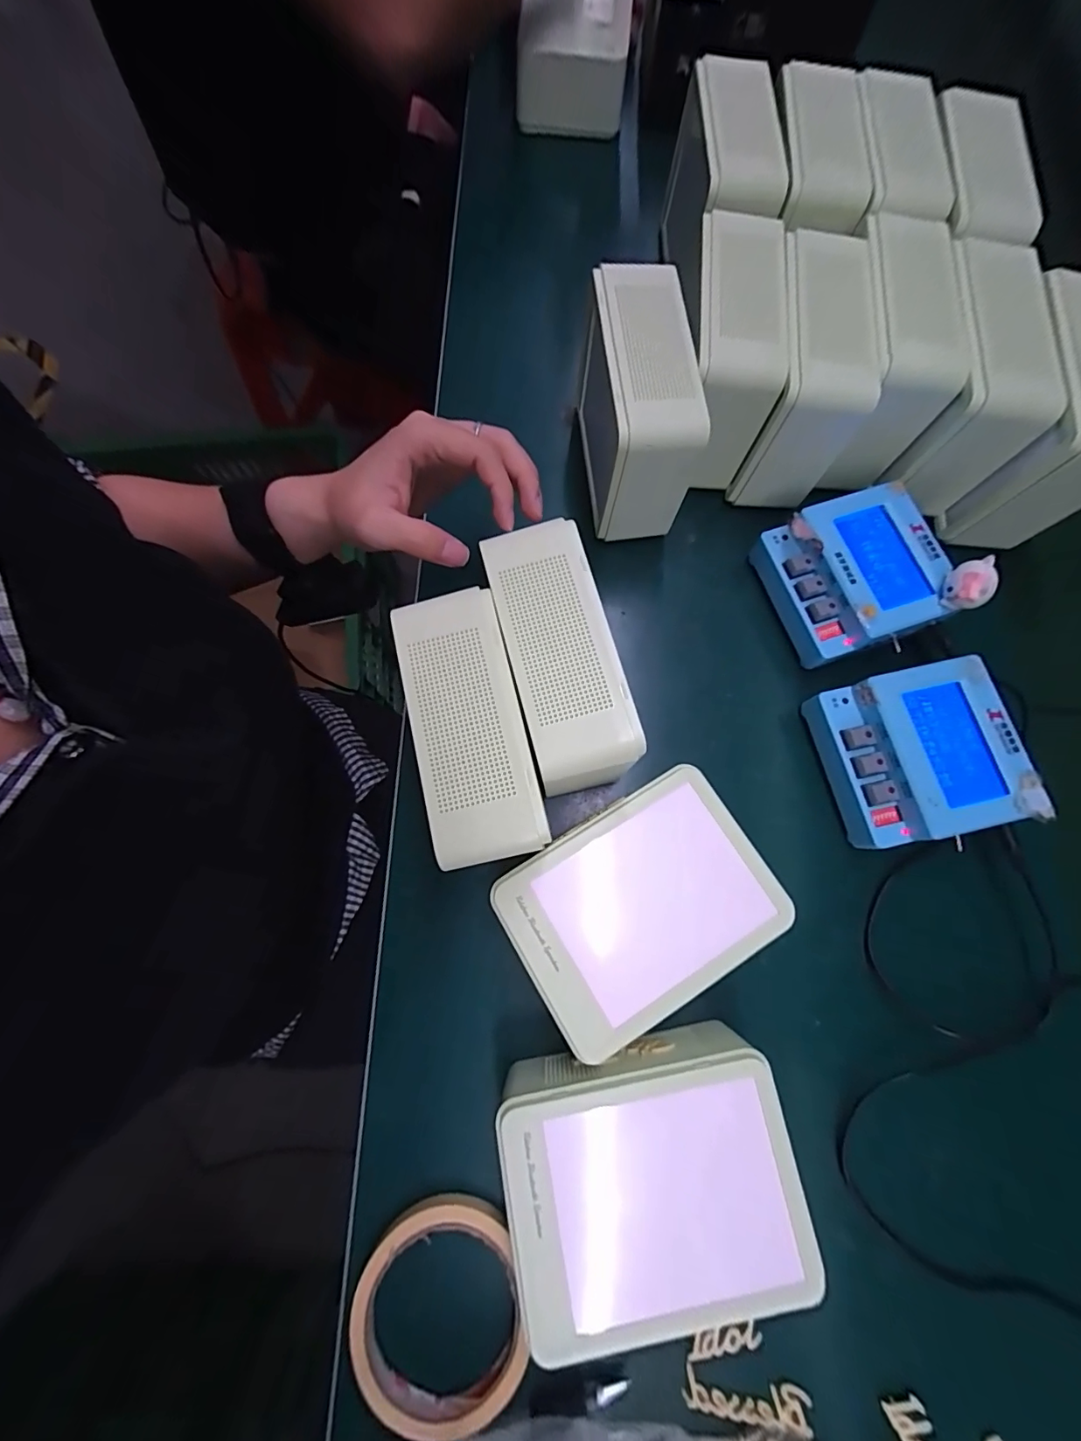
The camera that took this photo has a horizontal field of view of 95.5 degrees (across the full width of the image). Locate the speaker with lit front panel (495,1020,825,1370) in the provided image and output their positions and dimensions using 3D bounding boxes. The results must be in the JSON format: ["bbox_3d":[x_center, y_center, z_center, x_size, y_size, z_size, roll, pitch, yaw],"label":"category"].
[{"bbox_3d":[0.053,0.228,0.255,0.139,0.056,0.111,-10,75,-4],"label":"speaker with lit front panel"}]

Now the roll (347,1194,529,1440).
[{"bbox_3d":[-0.055,0.308,0.256,0.087,0.018,0.090,0,75,-1],"label":"roll"}]

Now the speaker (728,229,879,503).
[{"bbox_3d":[0.181,-0.243,0.351,0.056,0.098,0.133,5,75,0],"label":"speaker"}]

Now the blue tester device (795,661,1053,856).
[{"bbox_3d":[0.238,0.021,0.319,0.101,0.051,0.106,-11,76,-4],"label":"blue tester device"}]

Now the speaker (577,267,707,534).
[{"bbox_3d":[0.065,-0.213,0.347,0.057,0.113,0.132,-5,75,-2],"label":"speaker"}]

